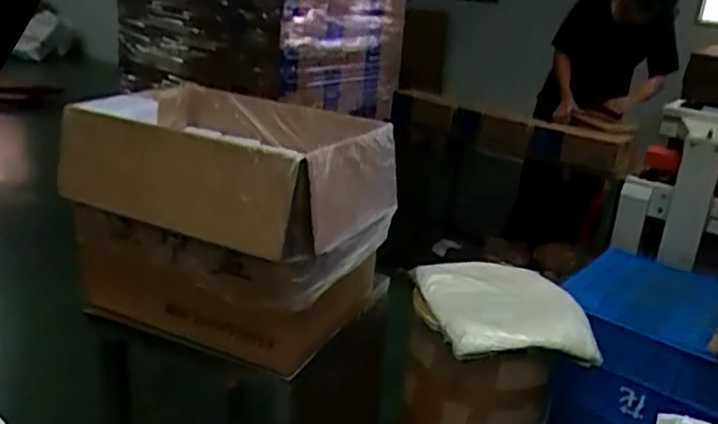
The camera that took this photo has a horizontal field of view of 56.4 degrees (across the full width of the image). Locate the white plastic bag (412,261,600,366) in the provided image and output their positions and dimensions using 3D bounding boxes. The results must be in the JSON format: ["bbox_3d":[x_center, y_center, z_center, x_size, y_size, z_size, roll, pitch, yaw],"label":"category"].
[{"bbox_3d":[0.370,0.246,1.717,0.426,0.127,0.362,5,20,-1],"label":"white plastic bag"}]

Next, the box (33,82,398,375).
[{"bbox_3d":[-0.235,-0.100,1.207,0.524,0.180,0.363,15,22,25],"label":"box"}]

